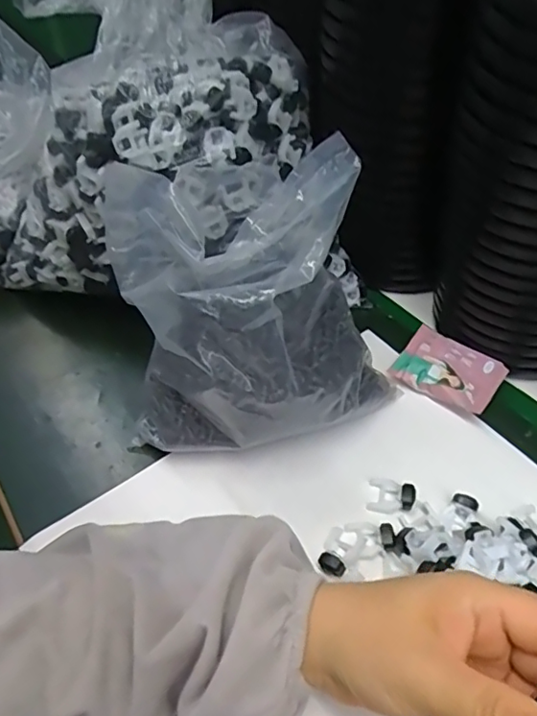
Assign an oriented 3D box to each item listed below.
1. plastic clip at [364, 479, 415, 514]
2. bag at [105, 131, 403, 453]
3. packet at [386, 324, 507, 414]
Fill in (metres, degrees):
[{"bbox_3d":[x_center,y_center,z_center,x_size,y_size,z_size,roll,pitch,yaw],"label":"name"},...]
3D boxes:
[{"bbox_3d":[0.081,0.089,0.356,0.029,0.009,0.021,8,50,10],"label":"plastic clip"},{"bbox_3d":[-0.009,-0.027,0.348,0.173,0.153,0.104,-11,49,-6],"label":"bag"},{"bbox_3d":[0.140,0.008,0.421,0.073,0.016,0.061,29,56,25],"label":"packet"}]

